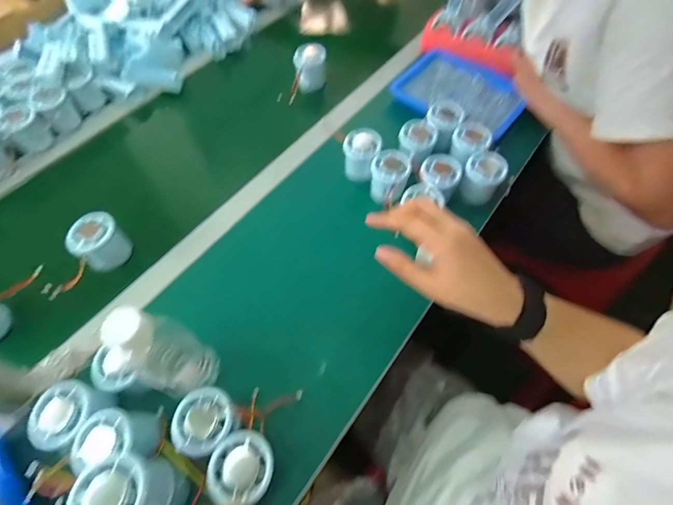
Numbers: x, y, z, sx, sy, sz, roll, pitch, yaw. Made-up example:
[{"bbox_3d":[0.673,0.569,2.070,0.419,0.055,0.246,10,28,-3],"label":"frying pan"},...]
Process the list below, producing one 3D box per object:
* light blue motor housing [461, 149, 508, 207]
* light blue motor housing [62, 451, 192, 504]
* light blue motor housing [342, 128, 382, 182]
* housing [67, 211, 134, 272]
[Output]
[{"bbox_3d":[0.218,-0.110,0.551,0.058,0.049,0.059,22,61,15],"label":"light blue motor housing"},{"bbox_3d":[-0.170,0.200,0.301,0.065,0.063,0.058,8,58,6],"label":"light blue motor housing"},{"bbox_3d":[0.040,-0.152,0.578,0.058,0.062,0.050,5,58,4],"label":"light blue motor housing"},{"bbox_3d":[-0.320,-0.012,0.501,0.050,0.065,0.063,30,63,19],"label":"housing"}]

